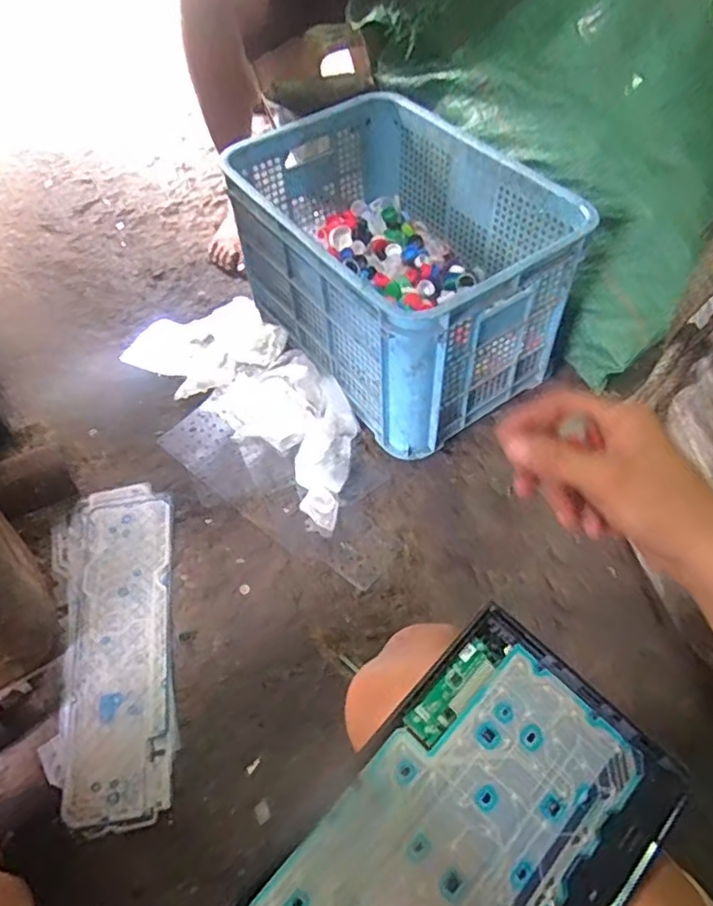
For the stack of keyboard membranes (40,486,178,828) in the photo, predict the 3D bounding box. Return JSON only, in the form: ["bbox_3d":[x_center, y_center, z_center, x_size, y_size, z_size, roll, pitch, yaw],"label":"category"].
[{"bbox_3d":[-0.338,0.252,0.857,0.167,0.012,0.469,-10,55,-4],"label":"stack of keyboard membranes"}]

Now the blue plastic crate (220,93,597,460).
[{"bbox_3d":[0.059,-0.311,1.056,0.348,0.312,0.515,-33,60,-19],"label":"blue plastic crate"}]

